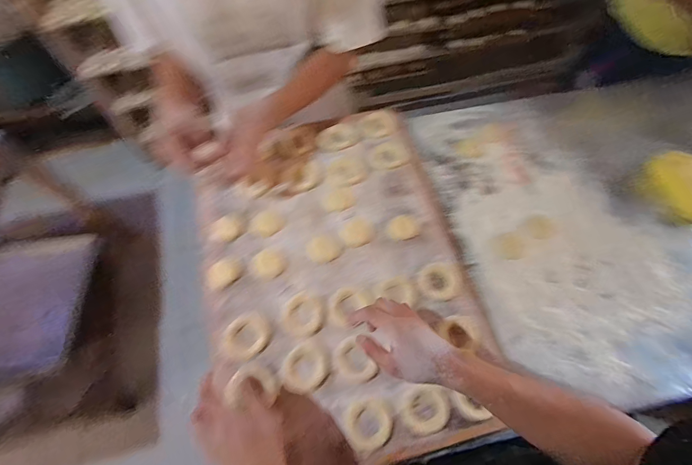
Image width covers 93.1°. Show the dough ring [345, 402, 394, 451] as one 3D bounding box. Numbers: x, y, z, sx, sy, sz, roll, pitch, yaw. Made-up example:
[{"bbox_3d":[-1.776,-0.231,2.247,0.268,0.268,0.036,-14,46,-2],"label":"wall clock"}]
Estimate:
[{"bbox_3d":[0.032,0.273,0.466,0.061,0.006,0.061,0,65,1],"label":"dough ring"}]

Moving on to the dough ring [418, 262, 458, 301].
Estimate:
[{"bbox_3d":[0.160,0.083,0.564,0.067,0.016,0.064,0,65,1],"label":"dough ring"}]

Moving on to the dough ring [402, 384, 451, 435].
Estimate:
[{"bbox_3d":[0.115,0.257,0.474,0.067,0.011,0.060,0,65,1],"label":"dough ring"}]

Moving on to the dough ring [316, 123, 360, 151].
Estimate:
[{"bbox_3d":[-0.017,-0.198,0.678,0.087,0.010,0.068,-9,65,-3],"label":"dough ring"}]

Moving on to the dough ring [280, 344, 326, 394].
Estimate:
[{"bbox_3d":[-0.064,0.206,0.498,0.068,0.010,0.065,0,65,1],"label":"dough ring"}]

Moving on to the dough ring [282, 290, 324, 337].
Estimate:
[{"bbox_3d":[-0.071,0.134,0.538,0.064,0.007,0.070,0,65,1],"label":"dough ring"}]

